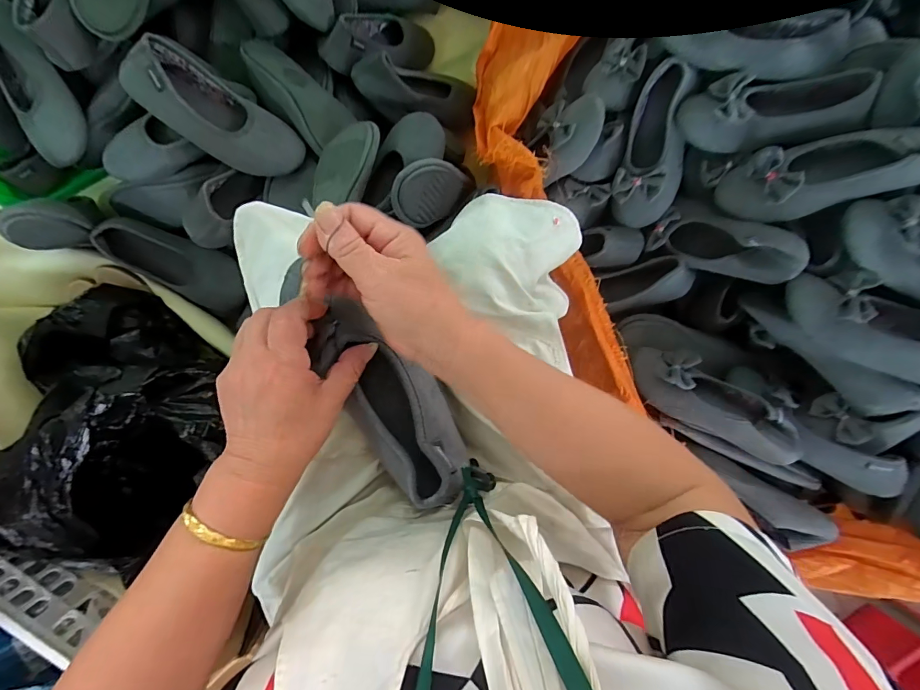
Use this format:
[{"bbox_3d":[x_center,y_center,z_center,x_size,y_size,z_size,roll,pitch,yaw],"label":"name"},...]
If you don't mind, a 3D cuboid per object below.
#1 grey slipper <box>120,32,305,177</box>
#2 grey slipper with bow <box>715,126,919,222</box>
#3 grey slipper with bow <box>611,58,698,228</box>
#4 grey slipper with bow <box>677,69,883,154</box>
[{"bbox_3d":[-0.351,-0.333,0.604,0.236,0.050,0.107,30,91,-21],"label":"grey slipper"},{"bbox_3d":[0.486,-0.226,0.541,0.251,0.055,0.096,-8,96,24],"label":"grey slipper with bow"},{"bbox_3d":[0.303,-0.307,0.642,0.095,0.062,0.239,13,102,17],"label":"grey slipper with bow"},{"bbox_3d":[0.434,-0.327,0.573,0.228,0.047,0.098,1,94,15],"label":"grey slipper with bow"}]

